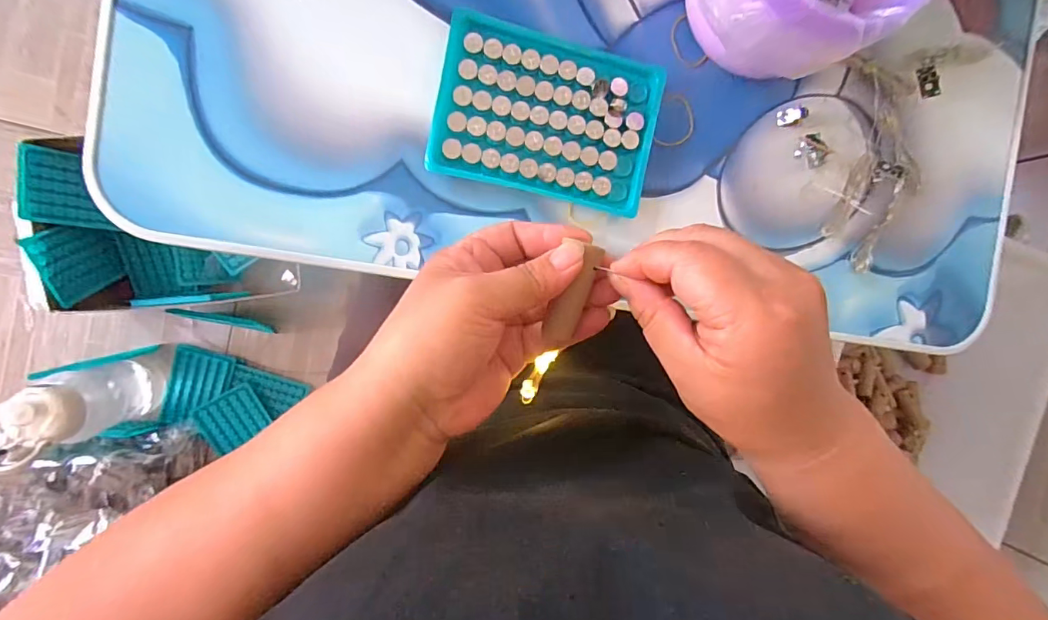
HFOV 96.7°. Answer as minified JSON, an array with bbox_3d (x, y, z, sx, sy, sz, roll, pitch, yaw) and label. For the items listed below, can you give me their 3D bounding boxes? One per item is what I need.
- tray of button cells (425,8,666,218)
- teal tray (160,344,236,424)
[{"bbox_3d":[0.015,-0.118,0.282,0.130,0.011,0.095,11,91,-9],"label":"tray of button cells"},{"bbox_3d":[-0.509,0.119,0.727,0.091,0.007,0.115,9,82,-5],"label":"teal tray"}]

